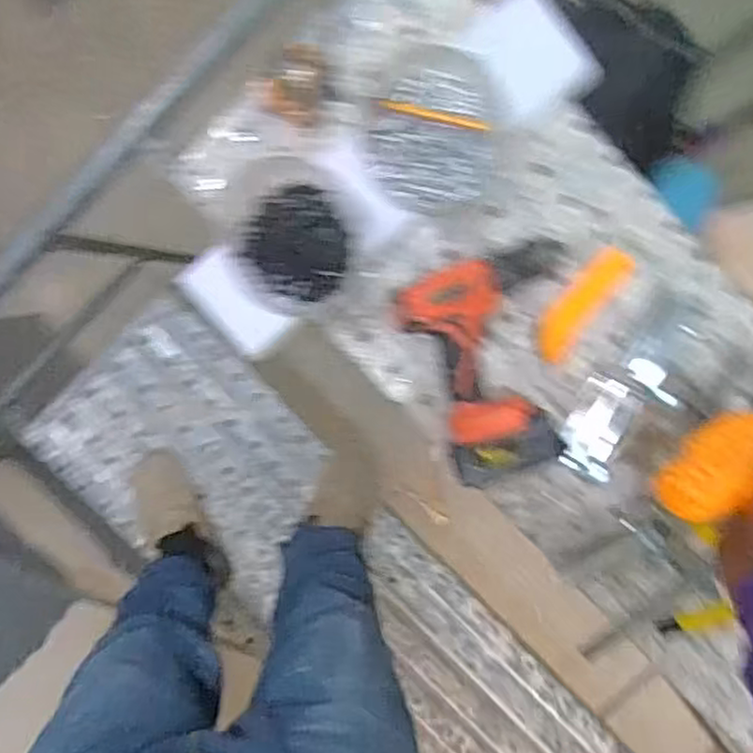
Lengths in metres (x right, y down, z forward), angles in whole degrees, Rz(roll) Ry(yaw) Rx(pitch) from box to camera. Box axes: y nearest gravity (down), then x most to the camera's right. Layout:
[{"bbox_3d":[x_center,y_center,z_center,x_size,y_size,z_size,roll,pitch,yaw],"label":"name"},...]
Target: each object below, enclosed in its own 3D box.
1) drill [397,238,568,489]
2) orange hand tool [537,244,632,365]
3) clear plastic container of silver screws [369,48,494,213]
[{"bbox_3d":[0.144,-0.018,0.780,0.197,0.089,0.235,-19,97,4],"label":"drill"},{"bbox_3d":[0.238,-0.087,0.805,0.048,0.019,0.149,39,97,-4],"label":"orange hand tool"},{"bbox_3d":[0.061,-0.266,0.758,0.137,0.060,0.164,1,98,1],"label":"clear plastic container of silver screws"}]

